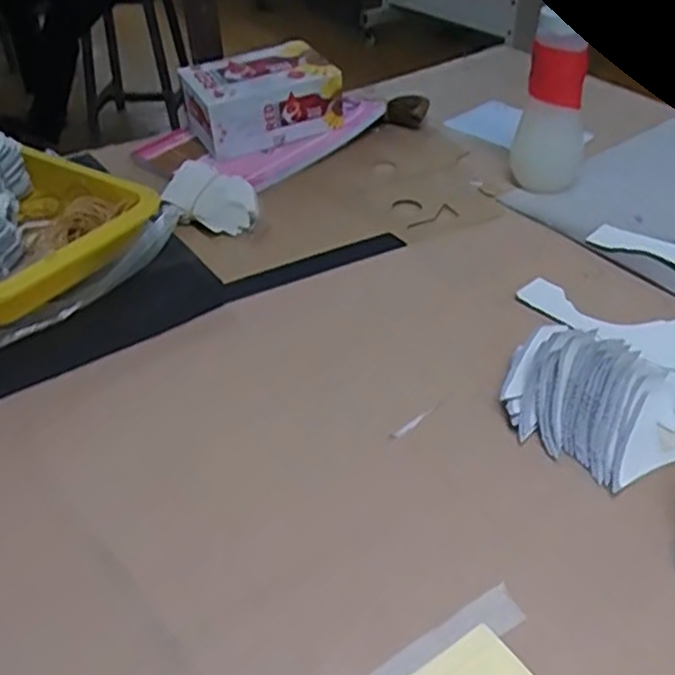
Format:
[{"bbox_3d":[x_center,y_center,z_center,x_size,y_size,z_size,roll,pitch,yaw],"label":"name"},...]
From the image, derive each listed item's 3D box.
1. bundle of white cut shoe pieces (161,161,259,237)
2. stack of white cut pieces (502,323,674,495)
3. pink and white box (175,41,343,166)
[{"bbox_3d":[-0.117,-0.130,0.667,0.088,0.034,0.057,14,43,15],"label":"bundle of white cut shoe pieces"},{"bbox_3d":[0.172,0.041,0.462,0.125,0.041,0.084,23,46,27],"label":"stack of white cut pieces"},{"bbox_3d":[-0.084,-0.258,0.769,0.148,0.079,0.096,-24,46,-25],"label":"pink and white box"}]

